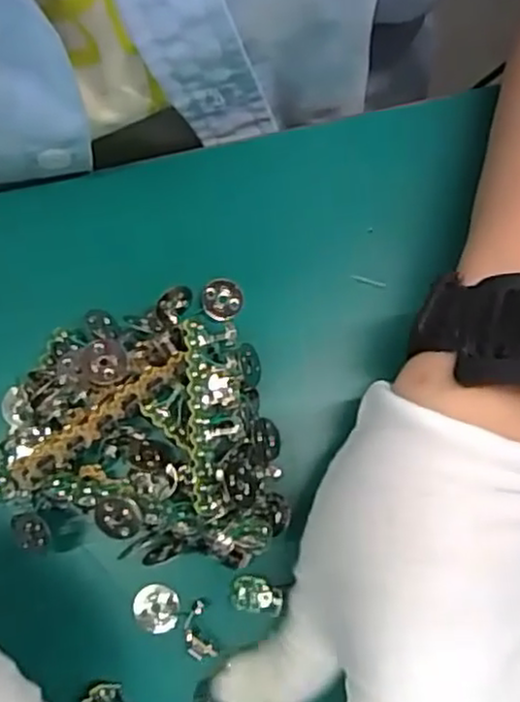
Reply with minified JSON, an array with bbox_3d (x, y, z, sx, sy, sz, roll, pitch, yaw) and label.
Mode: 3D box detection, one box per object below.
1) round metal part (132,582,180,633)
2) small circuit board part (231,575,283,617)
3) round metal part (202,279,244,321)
[{"bbox_3d":[-0.036,0.089,0.244,0.016,0.004,0.016,0,80,3],"label":"round metal part"},{"bbox_3d":[-0.001,0.083,0.242,0.017,0.005,0.012,11,81,4],"label":"small circuit board part"},{"bbox_3d":[-0.014,-0.019,0.263,0.014,0.004,0.015,0,80,3],"label":"round metal part"}]

